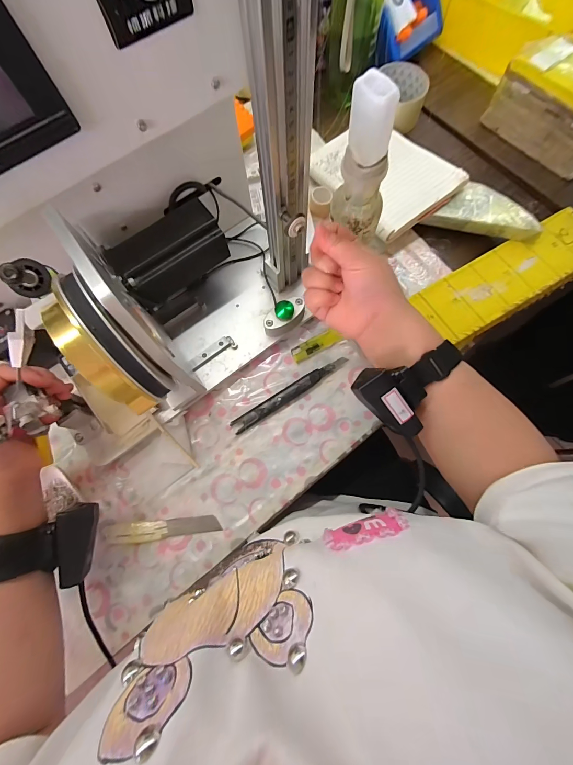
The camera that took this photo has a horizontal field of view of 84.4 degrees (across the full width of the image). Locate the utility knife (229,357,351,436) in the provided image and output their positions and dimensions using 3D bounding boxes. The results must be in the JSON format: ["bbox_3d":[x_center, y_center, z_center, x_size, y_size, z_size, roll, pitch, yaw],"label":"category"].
[{"bbox_3d":[0.004,0.011,0.396,0.160,0.007,0.019,-34,76,-7],"label":"utility knife"}]

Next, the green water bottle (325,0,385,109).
[{"bbox_3d":[0.094,-0.493,0.418,0.069,0.184,0.072,8,75,4],"label":"green water bottle"}]

